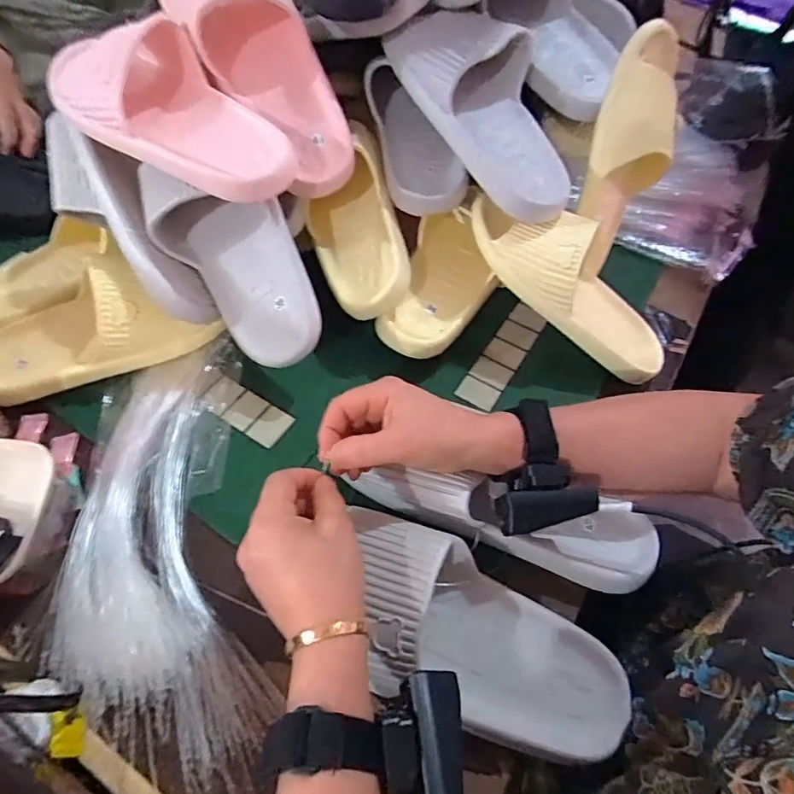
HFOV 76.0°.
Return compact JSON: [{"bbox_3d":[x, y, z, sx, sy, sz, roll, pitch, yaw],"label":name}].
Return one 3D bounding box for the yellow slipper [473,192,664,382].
[{"bbox_3d":[0.178,-0.119,0.505,0.241,0.060,0.095,38,57,-12],"label":"yellow slipper"}]

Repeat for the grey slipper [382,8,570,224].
[{"bbox_3d":[0.098,-0.277,0.480,0.117,0.054,0.228,-28,79,-21],"label":"grey slipper"}]

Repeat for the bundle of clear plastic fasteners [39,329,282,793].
[{"bbox_3d":[-0.192,0.108,0.407,0.157,0.033,0.364,-10,57,-11],"label":"bundle of clear plastic fasteners"}]

